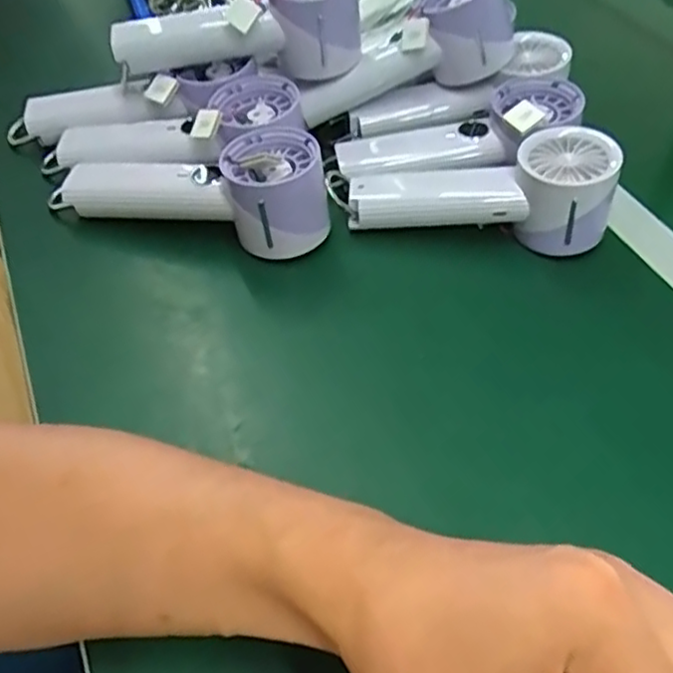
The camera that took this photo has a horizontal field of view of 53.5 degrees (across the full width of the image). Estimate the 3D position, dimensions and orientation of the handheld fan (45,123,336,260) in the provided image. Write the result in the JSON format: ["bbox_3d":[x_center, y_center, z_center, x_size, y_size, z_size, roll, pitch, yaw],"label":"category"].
[{"bbox_3d":[-0.098,-0.103,0.447,0.191,0.064,0.063,13,51,9],"label":"handheld fan"}]

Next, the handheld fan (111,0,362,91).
[{"bbox_3d":[-0.069,-0.213,0.470,0.171,0.066,0.058,-12,52,-11],"label":"handheld fan"}]

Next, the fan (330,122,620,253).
[{"bbox_3d":[0.092,-0.092,0.449,0.179,0.066,0.061,-3,50,12],"label":"fan"}]

